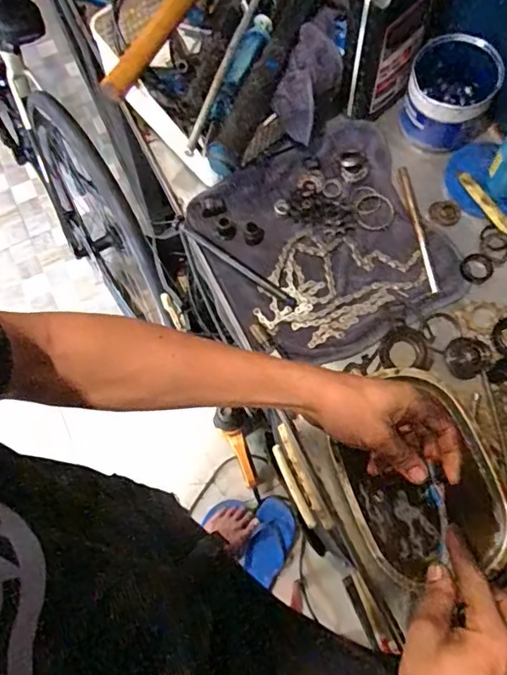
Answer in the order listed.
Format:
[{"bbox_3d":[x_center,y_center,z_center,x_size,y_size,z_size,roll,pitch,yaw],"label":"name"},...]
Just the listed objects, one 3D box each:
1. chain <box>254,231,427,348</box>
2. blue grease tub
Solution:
[{"bbox_3d":[0.092,-0.070,0.632,0.194,0.008,0.127,-31,73,-7],"label":"chain"},{"bbox_3d":[0.240,-0.297,0.655,0.095,0.095,0.096,-1,72,2],"label":"blue grease tub"}]

